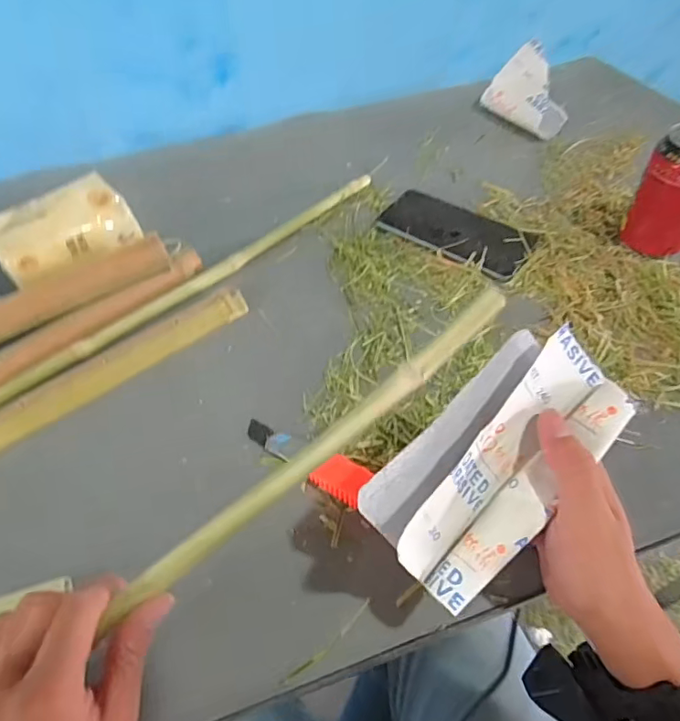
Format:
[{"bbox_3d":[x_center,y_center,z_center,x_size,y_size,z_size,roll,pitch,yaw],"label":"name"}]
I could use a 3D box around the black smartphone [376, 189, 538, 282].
[{"bbox_3d":[0.122,-0.137,0.566,0.157,0.013,0.076,30,59,23],"label":"black smartphone"}]

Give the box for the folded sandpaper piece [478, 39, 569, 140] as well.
[{"bbox_3d":[0.247,-0.347,0.684,0.071,0.076,0.104,-36,59,-23],"label":"folded sandpaper piece"}]

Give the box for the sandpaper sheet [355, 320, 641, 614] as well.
[{"bbox_3d":[0.089,0.053,0.293,0.152,0.028,0.082,-43,87,-6],"label":"sandpaper sheet"}]

